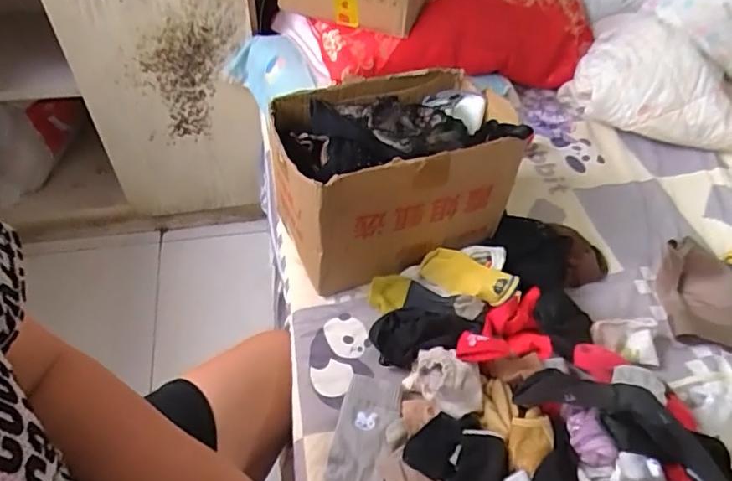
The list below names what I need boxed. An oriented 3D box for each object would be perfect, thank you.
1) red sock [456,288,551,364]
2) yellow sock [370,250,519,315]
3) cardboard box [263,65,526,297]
[{"bbox_3d":[0.187,0.123,0.698,0.177,0.053,0.087,-15,48,-43],"label":"red sock"},{"bbox_3d":[0.104,0.058,0.762,0.198,0.028,0.104,-9,49,7],"label":"yellow sock"},{"bbox_3d":[0.043,-0.102,0.795,0.338,0.204,0.202,-17,52,-19],"label":"cardboard box"}]

